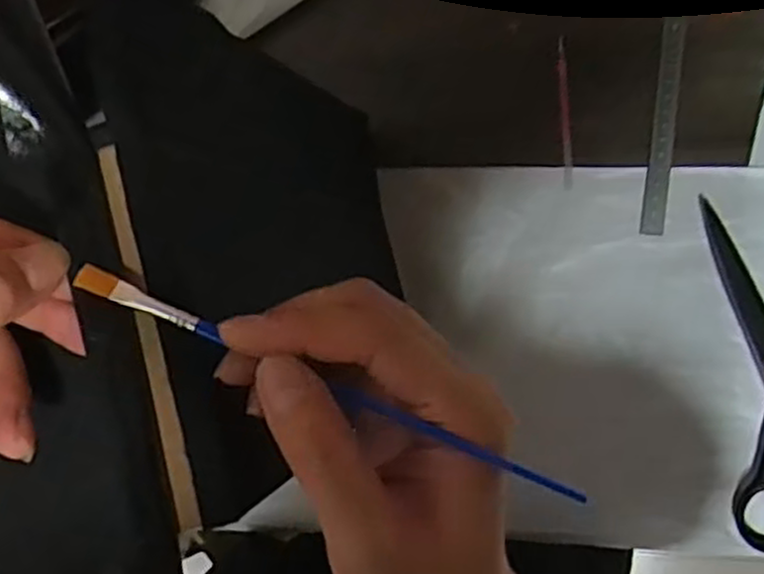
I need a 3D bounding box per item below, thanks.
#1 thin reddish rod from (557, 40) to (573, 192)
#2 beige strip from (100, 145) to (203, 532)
[{"bbox_3d":[0.128,-0.121,0.536,0.007,0.005,0.105,-4,89,10],"label":"thin reddish rod"},{"bbox_3d":[-0.074,0.016,0.243,0.006,0.005,0.122,-14,89,12],"label":"beige strip"}]

